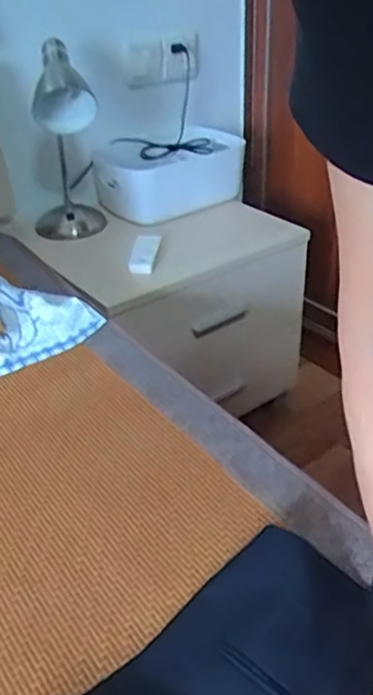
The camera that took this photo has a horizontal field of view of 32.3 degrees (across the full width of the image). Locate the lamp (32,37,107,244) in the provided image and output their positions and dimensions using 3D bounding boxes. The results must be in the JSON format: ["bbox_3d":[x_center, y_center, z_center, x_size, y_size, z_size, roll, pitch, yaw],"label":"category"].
[{"bbox_3d":[-0.238,-0.380,1.218,0.137,0.350,0.276,-8,34,-9],"label":"lamp"}]

